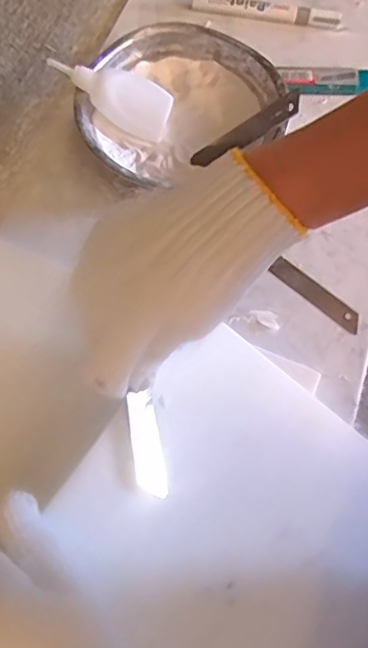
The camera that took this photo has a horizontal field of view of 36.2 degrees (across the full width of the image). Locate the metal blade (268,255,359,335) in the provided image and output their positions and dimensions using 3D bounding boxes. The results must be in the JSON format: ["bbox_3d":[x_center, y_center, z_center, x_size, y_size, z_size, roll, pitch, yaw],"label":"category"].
[{"bbox_3d":[0.103,-0.022,0.434,0.078,0.004,0.019,38,70,8],"label":"metal blade"}]

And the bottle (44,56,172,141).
[{"bbox_3d":[-0.055,-0.181,0.440,0.095,0.019,0.039,22,66,-20],"label":"bottle"}]

